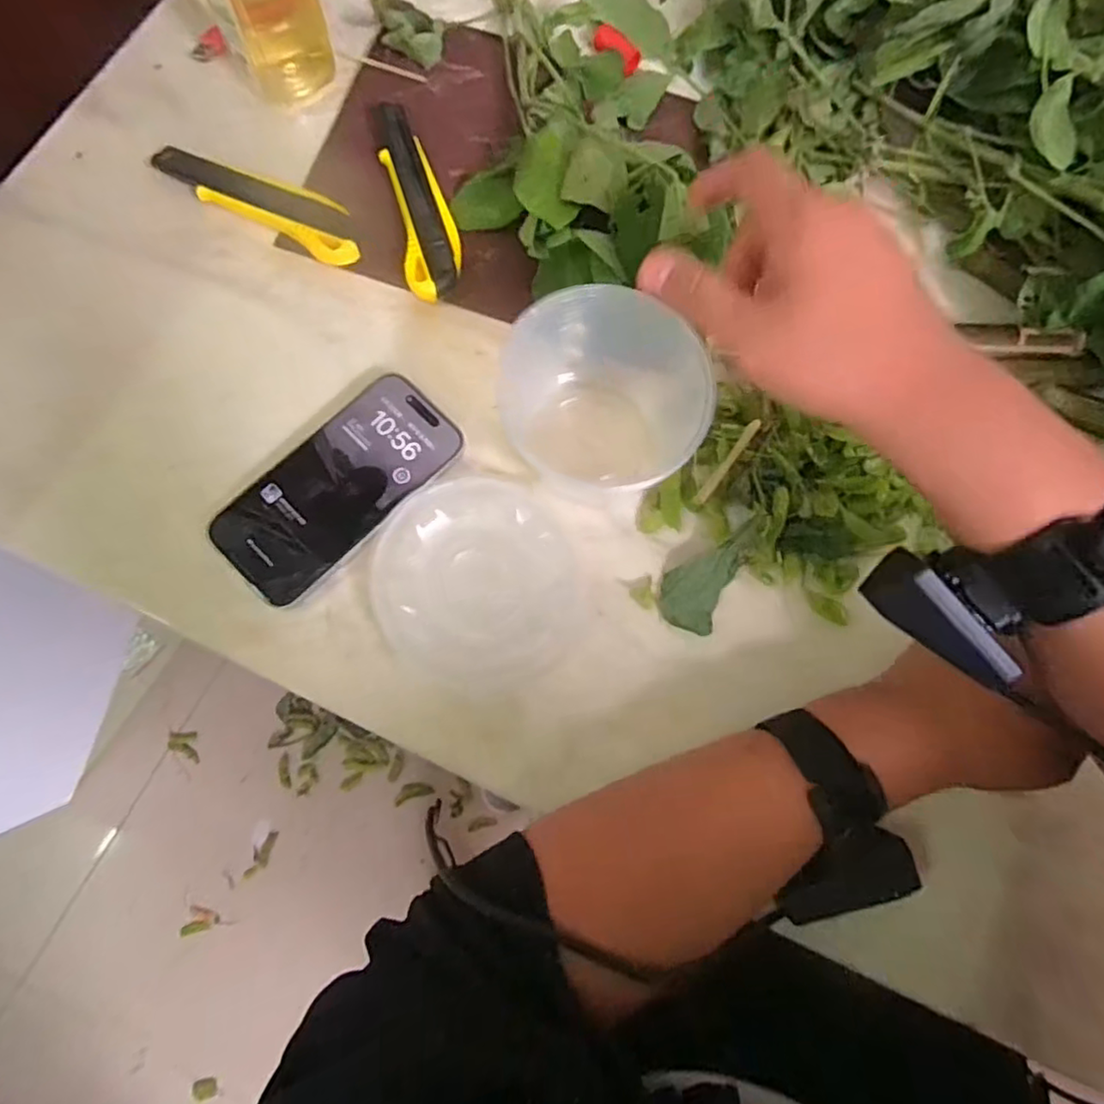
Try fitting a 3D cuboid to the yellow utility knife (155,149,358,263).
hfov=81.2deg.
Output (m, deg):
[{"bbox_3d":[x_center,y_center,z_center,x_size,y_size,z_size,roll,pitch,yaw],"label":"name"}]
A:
[{"bbox_3d":[-0.182,-0.223,0.408,0.144,0.015,0.036,28,76,6],"label":"yellow utility knife"}]

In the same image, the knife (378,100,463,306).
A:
[{"bbox_3d":[-0.085,-0.226,0.415,0.035,0.014,0.140,-13,76,-5],"label":"knife"}]

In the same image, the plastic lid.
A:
[{"bbox_3d":[-0.041,0.017,0.365,0.112,0.017,0.117,0,75,-1],"label":"plastic lid"}]

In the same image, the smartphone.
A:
[{"bbox_3d":[-0.124,-0.039,0.375,0.142,0.010,0.072,-44,80,-11],"label":"smartphone"}]

